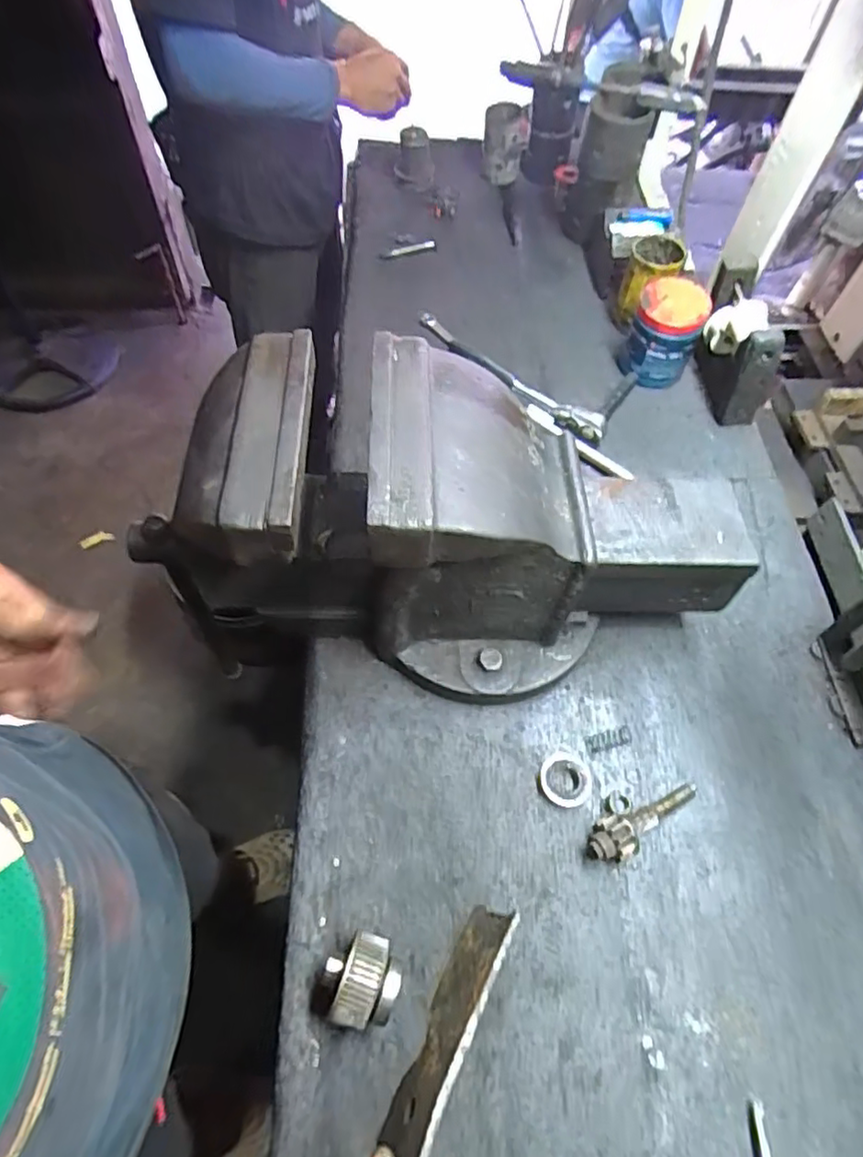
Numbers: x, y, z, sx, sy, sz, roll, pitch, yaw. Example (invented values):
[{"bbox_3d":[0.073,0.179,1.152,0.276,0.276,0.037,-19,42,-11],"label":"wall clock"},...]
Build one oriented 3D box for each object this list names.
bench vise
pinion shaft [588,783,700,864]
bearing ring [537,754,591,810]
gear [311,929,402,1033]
[{"bbox_3d":[0.015,-0.044,0.572,0.553,0.254,0.201,6,60,0],"label":"bench vise"},{"bbox_3d":[0.199,0.225,0.589,0.126,0.039,0.037,-16,58,-27],"label":"pinion shaft"},{"bbox_3d":[0.129,0.191,0.608,0.050,0.013,0.053,2,60,-3],"label":"bearing ring"},{"bbox_3d":[-0.055,0.319,0.504,0.060,0.063,0.065,20,61,8],"label":"gear"}]

